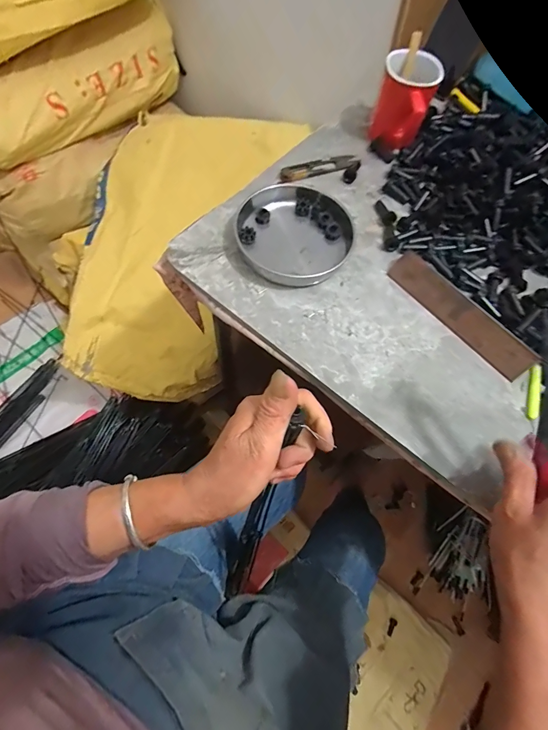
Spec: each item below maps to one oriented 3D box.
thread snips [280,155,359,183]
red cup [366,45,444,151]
[{"bbox_3d":[0.064,-0.272,0.504,0.114,0.008,0.029,-27,70,-13],"label":"thread snips"},{"bbox_3d":[0.175,-0.357,0.501,0.077,0.080,0.095,26,68,8],"label":"red cup"}]

